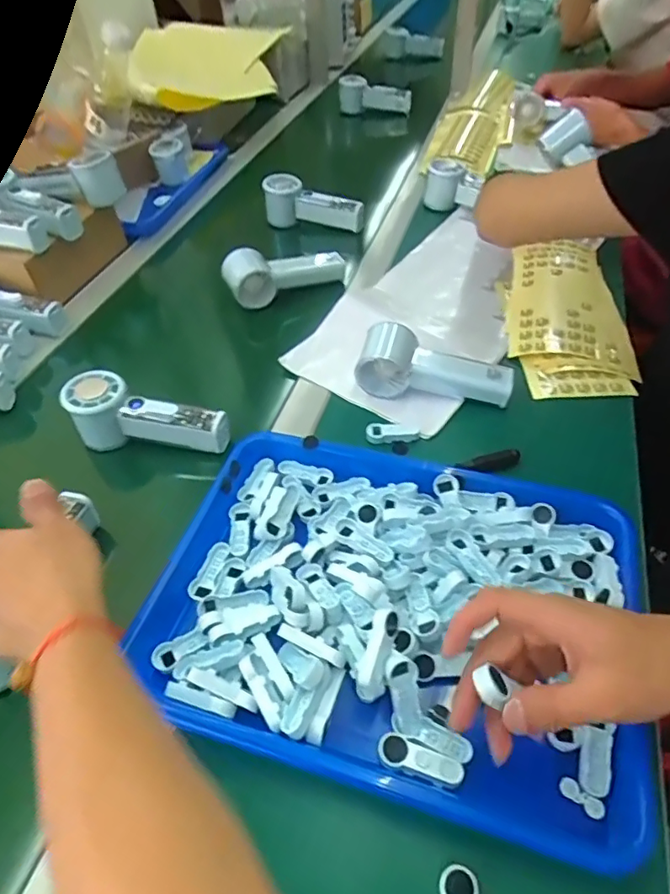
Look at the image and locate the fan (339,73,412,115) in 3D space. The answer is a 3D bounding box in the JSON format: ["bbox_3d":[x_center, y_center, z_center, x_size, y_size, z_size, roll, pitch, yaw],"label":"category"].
[{"bbox_3d":[0.077,-0.684,1.064,0.142,0.060,0.065,5,48,9],"label":"fan"}]

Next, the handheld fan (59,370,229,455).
[{"bbox_3d":[-0.180,-0.024,0.534,0.151,0.061,0.046,13,48,-2],"label":"handheld fan"}]

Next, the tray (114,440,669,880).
[{"bbox_3d":[0.038,0.108,0.395,0.335,0.040,0.243,11,49,14],"label":"tray"}]

